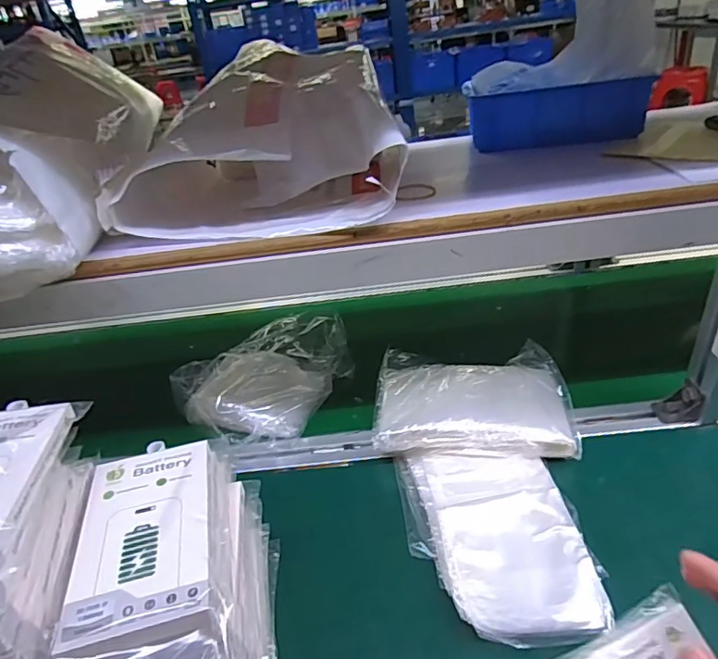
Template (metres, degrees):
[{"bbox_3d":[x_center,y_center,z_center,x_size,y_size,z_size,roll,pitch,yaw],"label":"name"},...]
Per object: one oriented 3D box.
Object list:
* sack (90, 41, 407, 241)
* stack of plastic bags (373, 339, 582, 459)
[{"bbox_3d":[-0.088,-0.186,0.509,0.250,0.121,0.216,-3,32,8],"label":"sack"},{"bbox_3d":[0.118,0.076,0.552,0.196,0.036,0.138,-2,32,10],"label":"stack of plastic bags"}]

